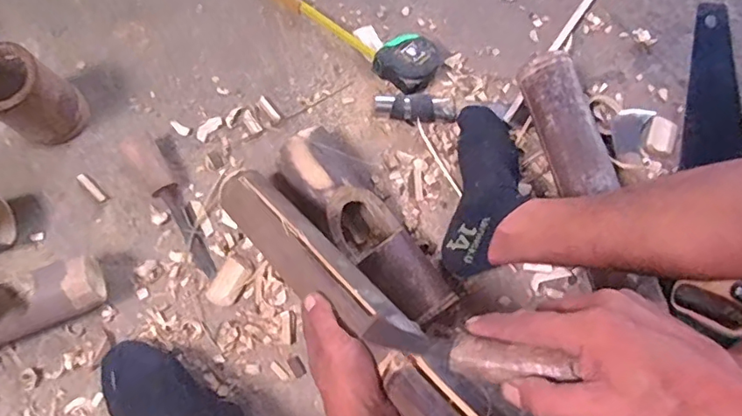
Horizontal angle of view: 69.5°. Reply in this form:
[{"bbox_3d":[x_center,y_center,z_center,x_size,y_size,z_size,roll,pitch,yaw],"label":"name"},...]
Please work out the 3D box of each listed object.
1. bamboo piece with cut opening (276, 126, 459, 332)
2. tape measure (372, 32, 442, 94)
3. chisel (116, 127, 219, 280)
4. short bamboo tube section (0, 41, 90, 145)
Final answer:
[{"bbox_3d":[-0.008,0.023,0.669,0.082,0.065,0.280,-34,77,-12],"label":"bamboo piece with cut opening"},{"bbox_3d":[0.054,-0.205,0.754,0.083,0.045,0.079,40,75,10],"label":"tape measure"},{"bbox_3d":[-0.250,-0.008,0.668,0.036,0.031,0.206,-30,76,-12],"label":"chisel"},{"bbox_3d":[-0.425,-0.139,0.668,0.091,0.122,0.083,0,76,1],"label":"short bamboo tube section"}]

